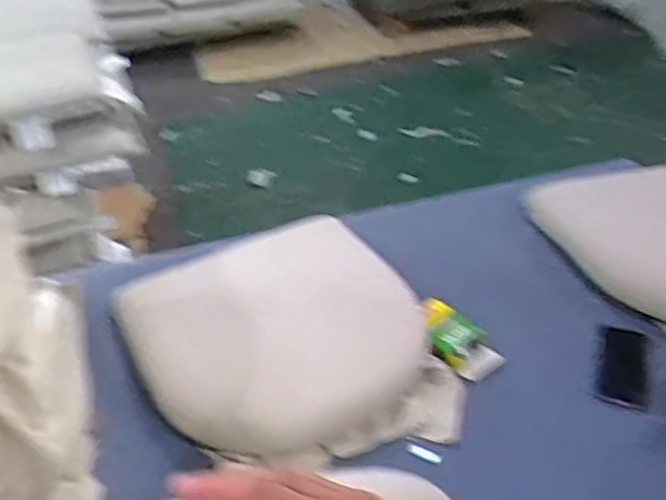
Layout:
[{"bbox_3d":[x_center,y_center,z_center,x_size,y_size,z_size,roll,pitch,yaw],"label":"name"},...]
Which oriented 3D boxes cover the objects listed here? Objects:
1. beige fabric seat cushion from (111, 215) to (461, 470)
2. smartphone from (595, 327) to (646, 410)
[{"bbox_3d":[-0.081,0.135,1.022,0.452,0.107,0.457,-16,41,-16],"label":"beige fabric seat cushion"},{"bbox_3d":[0.445,0.175,0.999,0.066,0.014,0.158,12,41,17],"label":"smartphone"}]

